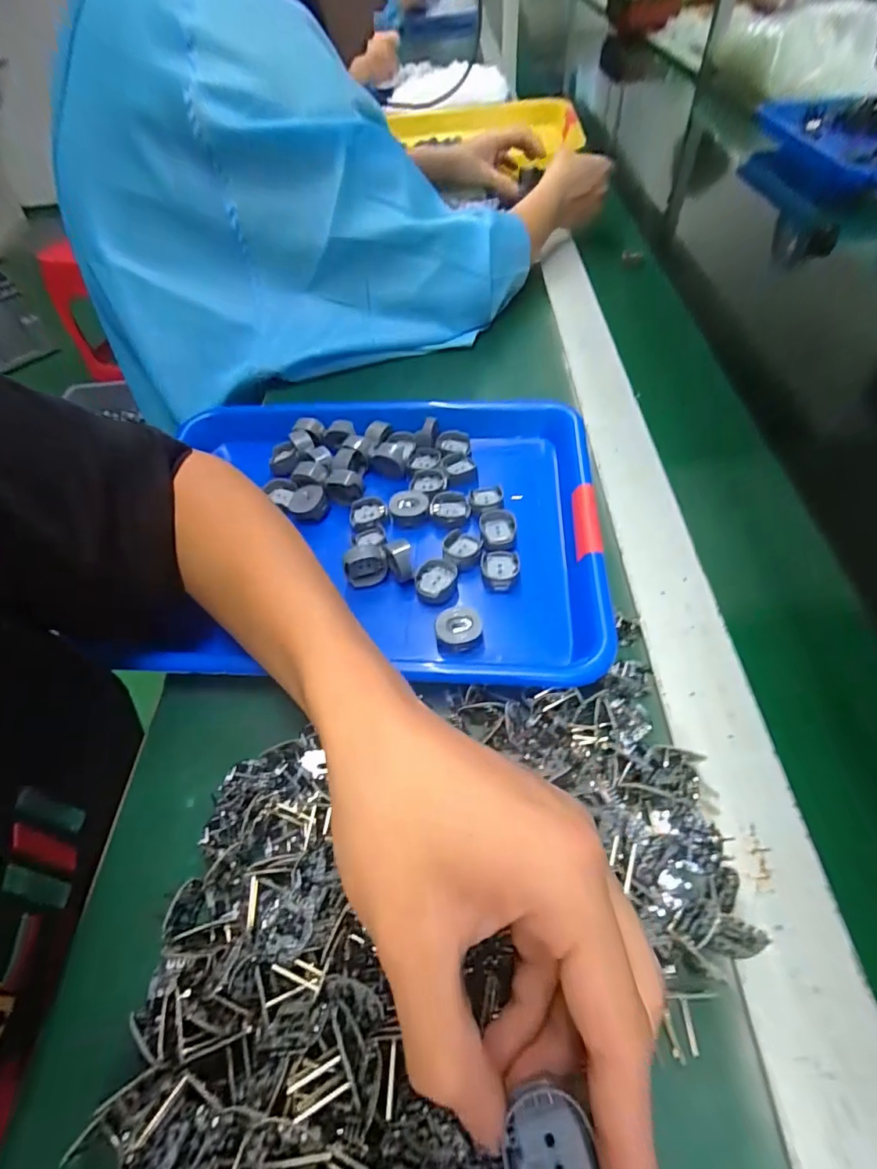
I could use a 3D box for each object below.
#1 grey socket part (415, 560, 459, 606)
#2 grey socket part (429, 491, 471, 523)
[{"bbox_3d":[-0.001,0.001,0.330,0.027,0.018,0.028,-3,53,3],"label":"grey socket part"},{"bbox_3d":[0.009,-0.057,0.366,0.029,0.012,0.024,-4,53,3],"label":"grey socket part"}]

